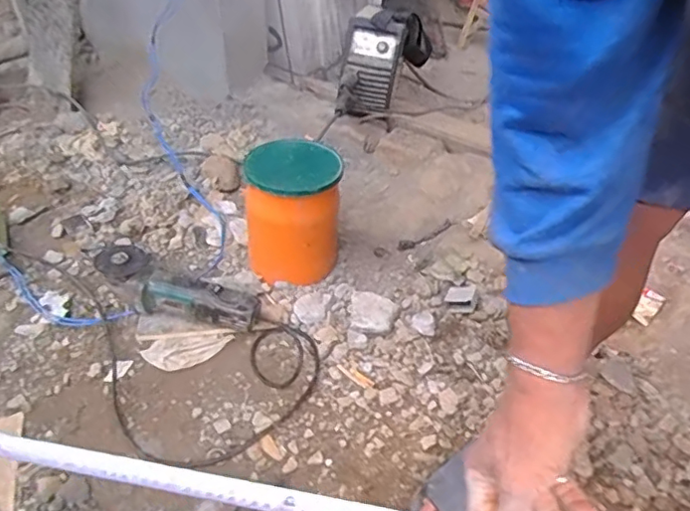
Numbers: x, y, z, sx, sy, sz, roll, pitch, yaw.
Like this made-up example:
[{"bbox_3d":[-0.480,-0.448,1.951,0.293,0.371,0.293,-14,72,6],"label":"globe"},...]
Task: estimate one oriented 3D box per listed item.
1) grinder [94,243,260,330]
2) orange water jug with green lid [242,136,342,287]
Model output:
[{"bbox_3d":[-0.275,0.069,0.933,0.270,0.106,0.078,16,41,17],"label":"grinder"},{"bbox_3d":[-0.091,-0.075,1.021,0.164,0.213,0.185,-1,41,-2],"label":"orange water jug with green lid"}]

